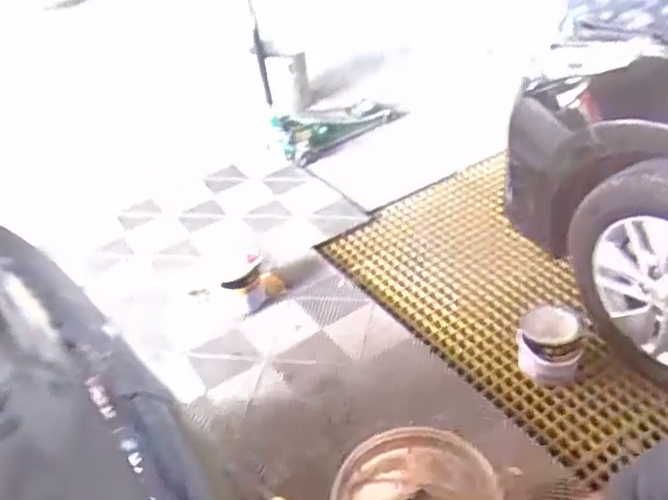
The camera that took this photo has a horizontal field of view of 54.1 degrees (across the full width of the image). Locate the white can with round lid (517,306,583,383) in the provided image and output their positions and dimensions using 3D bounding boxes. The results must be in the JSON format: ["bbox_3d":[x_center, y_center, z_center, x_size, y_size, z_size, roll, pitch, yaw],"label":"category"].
[{"bbox_3d":[0.561,0.244,1.698,0.152,0.197,0.149,-4,43,3],"label":"white can with round lid"}]

